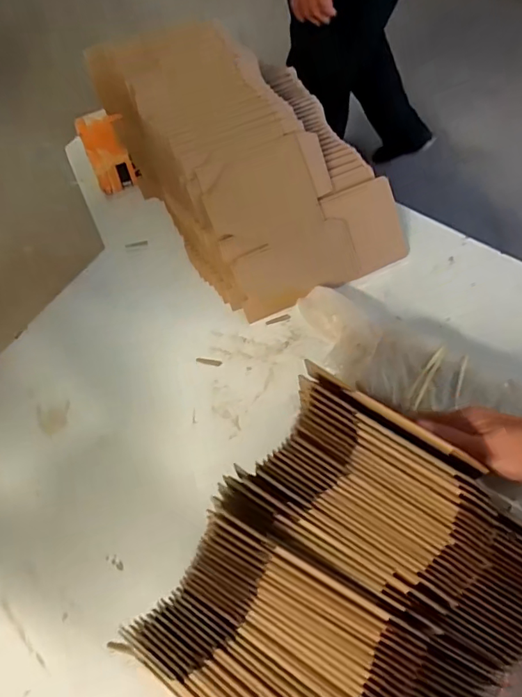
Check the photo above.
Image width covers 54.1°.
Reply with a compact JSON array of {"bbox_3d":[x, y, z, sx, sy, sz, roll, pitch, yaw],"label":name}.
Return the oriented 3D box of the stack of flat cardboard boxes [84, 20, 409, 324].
[{"bbox_3d":[-0.013,-0.265,0.696,0.263,0.202,0.382,-31,65,-12],"label":"stack of flat cardboard boxes"}]

